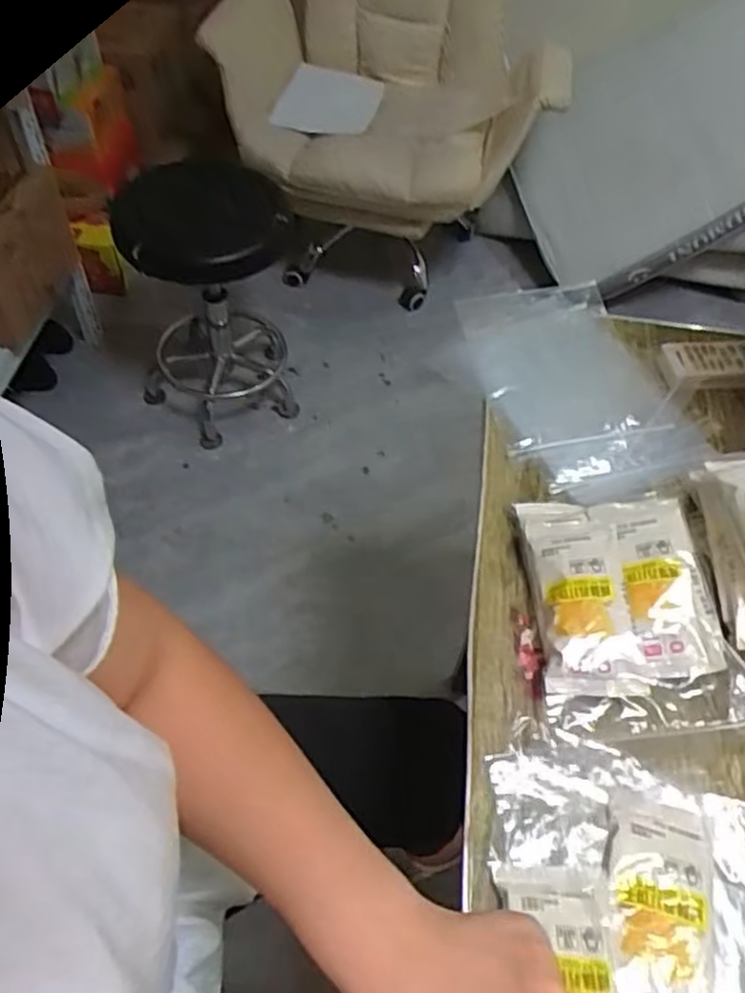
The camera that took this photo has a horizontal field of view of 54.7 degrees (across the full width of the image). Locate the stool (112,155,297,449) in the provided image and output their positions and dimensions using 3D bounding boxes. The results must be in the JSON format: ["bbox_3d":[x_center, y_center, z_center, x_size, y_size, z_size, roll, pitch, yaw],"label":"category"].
[{"bbox_3d":[-0.382,-0.442,1.664,0.361,0.527,0.409,-11,55,-11],"label":"stool"}]

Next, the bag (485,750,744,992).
[{"bbox_3d":[0.169,0.259,0.400,0.205,0.033,0.204,10,53,4],"label":"bag"}]

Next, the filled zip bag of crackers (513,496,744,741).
[{"bbox_3d":[0.182,0.076,0.520,0.128,0.033,0.189,2,53,-2],"label":"filled zip bag of crackers"}]

